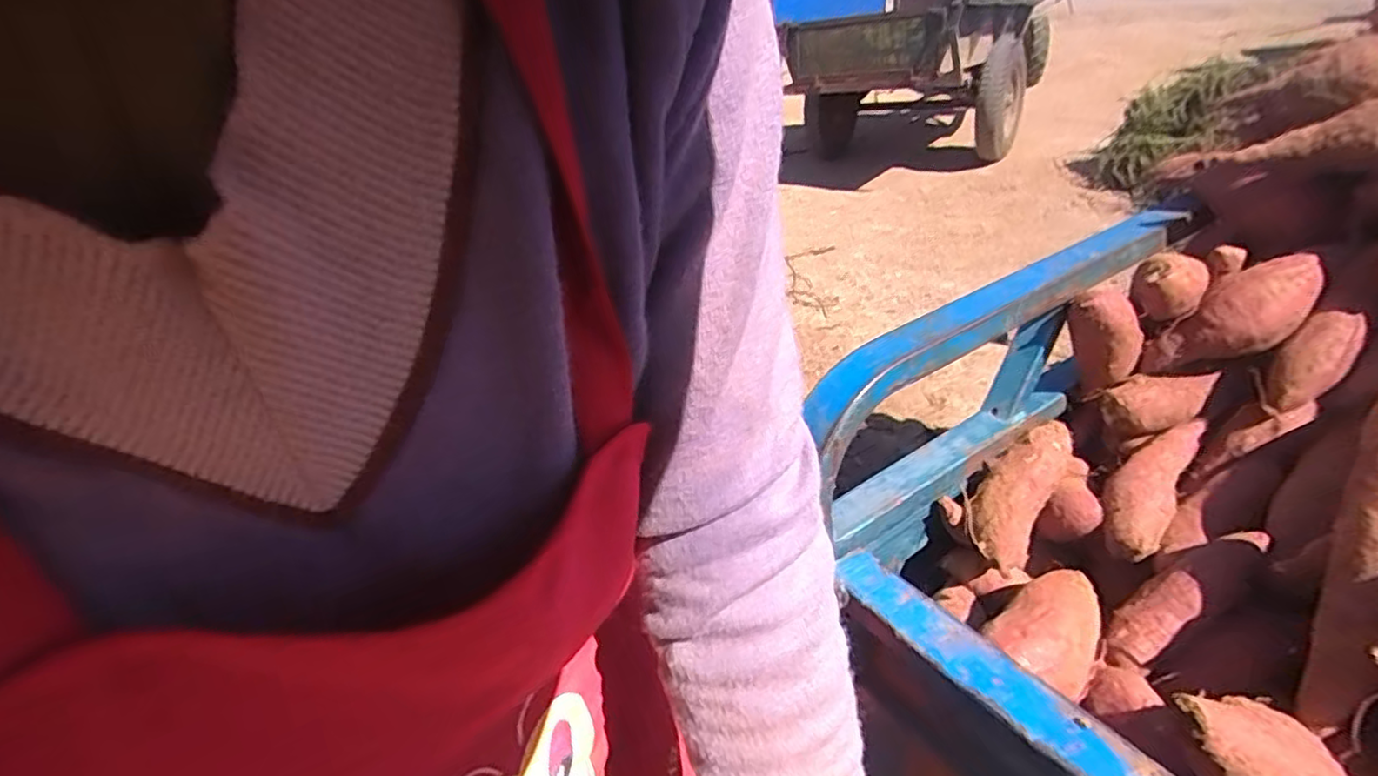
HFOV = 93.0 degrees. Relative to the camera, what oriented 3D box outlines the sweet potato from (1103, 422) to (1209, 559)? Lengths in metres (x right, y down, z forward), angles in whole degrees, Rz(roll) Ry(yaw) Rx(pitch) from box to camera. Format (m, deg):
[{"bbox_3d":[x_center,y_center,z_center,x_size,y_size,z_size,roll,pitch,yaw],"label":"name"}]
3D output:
[{"bbox_3d":[0.392,0.079,0.555,0.049,0.035,0.143,26,59,40],"label":"sweet potato"}]

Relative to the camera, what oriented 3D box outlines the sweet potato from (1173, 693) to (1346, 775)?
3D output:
[{"bbox_3d":[0.316,0.205,0.373,0.114,0.042,0.047,30,28,-11],"label":"sweet potato"}]

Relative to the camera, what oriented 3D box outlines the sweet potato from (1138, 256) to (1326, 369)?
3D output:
[{"bbox_3d":[0.461,-0.058,0.558,0.048,0.137,0.063,43,29,-12],"label":"sweet potato"}]

